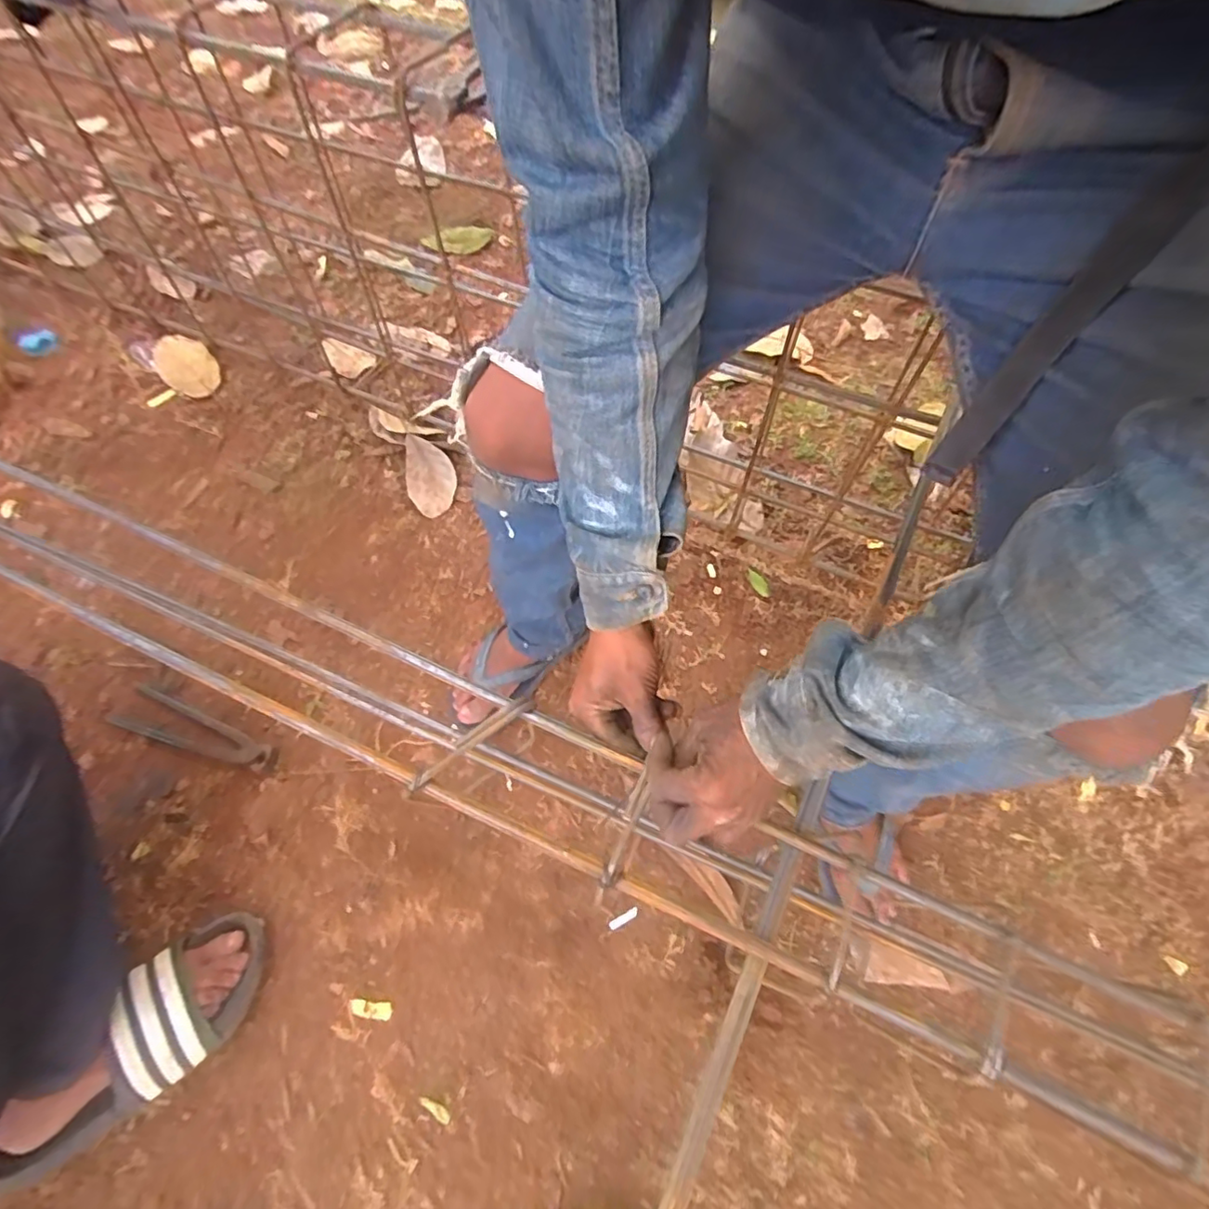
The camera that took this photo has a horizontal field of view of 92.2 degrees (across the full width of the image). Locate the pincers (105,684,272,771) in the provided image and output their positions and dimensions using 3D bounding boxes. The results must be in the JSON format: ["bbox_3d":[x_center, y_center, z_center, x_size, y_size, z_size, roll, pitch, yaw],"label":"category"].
[{"bbox_3d":[-0.544,0.173,0.785,0.237,0.026,0.058,18,65,8],"label":"pincers"}]

